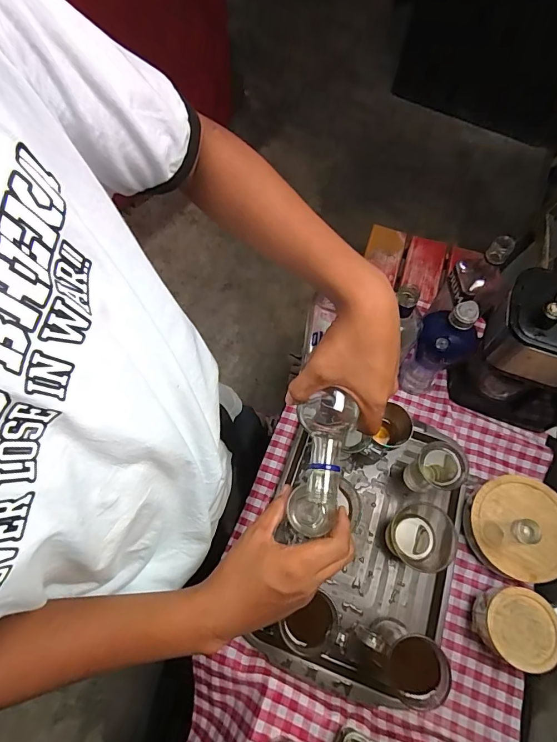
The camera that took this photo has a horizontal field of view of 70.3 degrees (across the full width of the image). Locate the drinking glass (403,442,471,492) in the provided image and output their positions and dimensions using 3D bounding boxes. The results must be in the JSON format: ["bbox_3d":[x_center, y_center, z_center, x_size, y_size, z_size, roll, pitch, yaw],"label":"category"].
[{"bbox_3d":[0.253,0.162,0.646,0.065,0.106,0.068,0,67,0],"label":"drinking glass"}]

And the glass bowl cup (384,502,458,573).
[{"bbox_3d":[0.220,0.260,0.618,0.081,0.090,0.094,14,67,6],"label":"glass bowl cup"}]

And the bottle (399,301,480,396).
[{"bbox_3d":[0.262,-0.032,0.662,0.081,0.246,0.061,36,71,14],"label":"bottle"}]

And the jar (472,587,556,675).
[{"bbox_3d":[0.341,0.368,0.571,0.099,0.073,0.094,0,67,0],"label":"jar"}]

